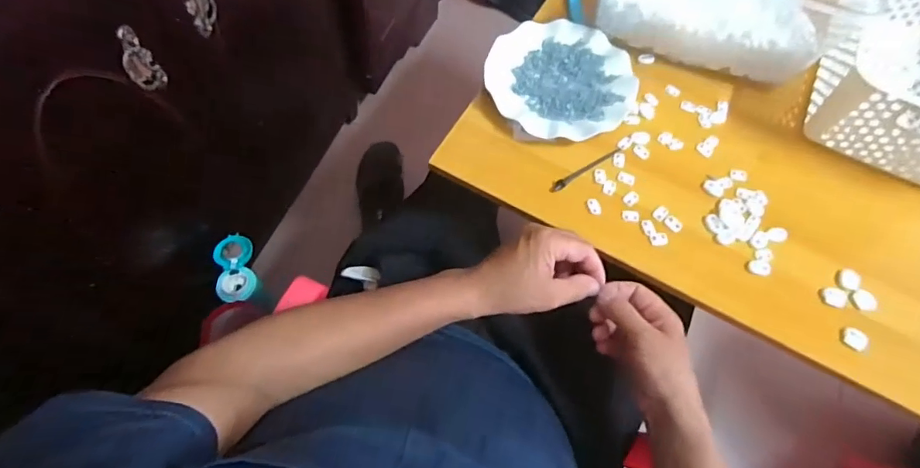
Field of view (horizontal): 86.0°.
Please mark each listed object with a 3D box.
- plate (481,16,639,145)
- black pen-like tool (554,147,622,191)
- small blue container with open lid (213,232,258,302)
[{"bbox_3d":[0.125,-0.194,0.619,0.182,0.018,0.177,1,64,-3],"label":"plate"},{"bbox_3d":[0.148,-0.077,0.578,0.101,0.004,0.010,-33,71,-17],"label":"black pen-like tool"},{"bbox_3d":[-0.375,0.056,0.822,0.060,0.022,0.114,-5,75,-26],"label":"small blue container with open lid"}]

